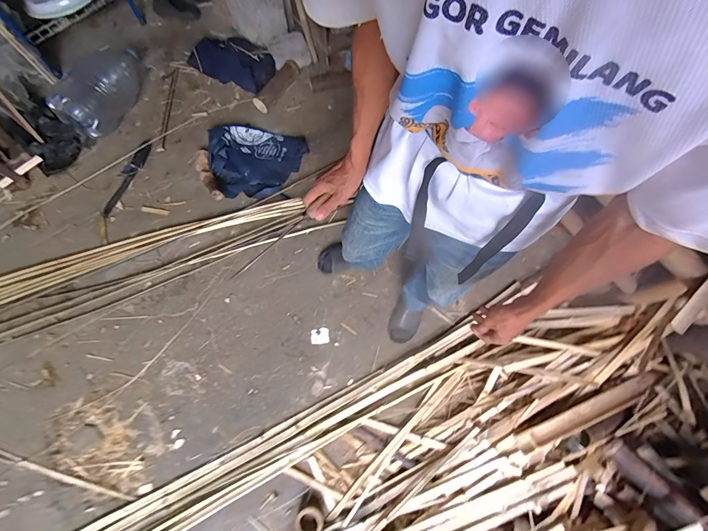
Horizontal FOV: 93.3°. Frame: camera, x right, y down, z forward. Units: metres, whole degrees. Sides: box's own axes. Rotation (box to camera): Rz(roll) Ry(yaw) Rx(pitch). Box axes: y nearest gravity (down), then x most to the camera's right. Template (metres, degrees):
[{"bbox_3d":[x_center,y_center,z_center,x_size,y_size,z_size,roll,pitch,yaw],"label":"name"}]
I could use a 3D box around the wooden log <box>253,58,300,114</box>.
[{"bbox_3d":[-0.385,-0.902,1.672,0.090,0.068,0.310,30,74,10],"label":"wooden log"}]

